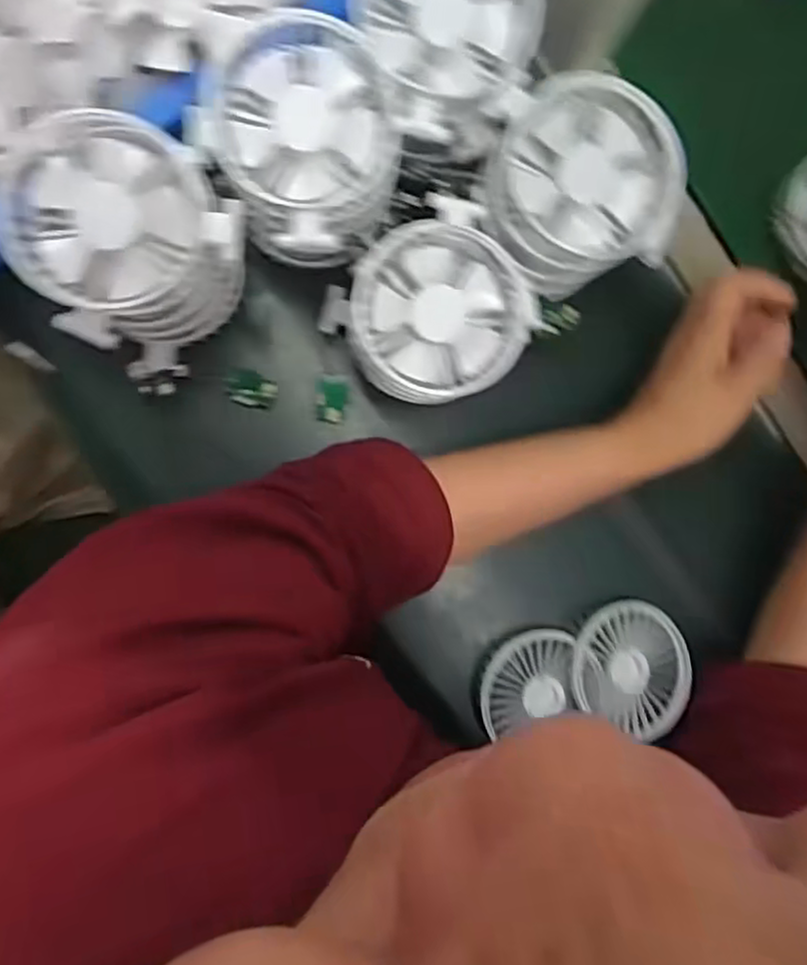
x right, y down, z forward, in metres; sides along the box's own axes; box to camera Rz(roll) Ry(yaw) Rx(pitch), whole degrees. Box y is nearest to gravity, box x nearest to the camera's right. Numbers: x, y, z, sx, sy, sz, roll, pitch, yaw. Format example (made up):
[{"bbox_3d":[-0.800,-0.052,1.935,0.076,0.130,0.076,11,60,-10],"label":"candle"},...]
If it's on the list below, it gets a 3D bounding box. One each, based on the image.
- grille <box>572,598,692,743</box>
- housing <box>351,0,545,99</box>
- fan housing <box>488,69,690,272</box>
[{"bbox_3d":[0.157,0.125,0.480,0.084,0.020,0.081,0,89,-8],"label":"grille"},{"bbox_3d":[0.020,-0.241,0.359,0.096,0.028,0.089,0,89,-8],"label":"housing"},{"bbox_3d":[0.095,-0.161,0.384,0.094,0.058,0.087,-6,90,-8],"label":"fan housing"}]

